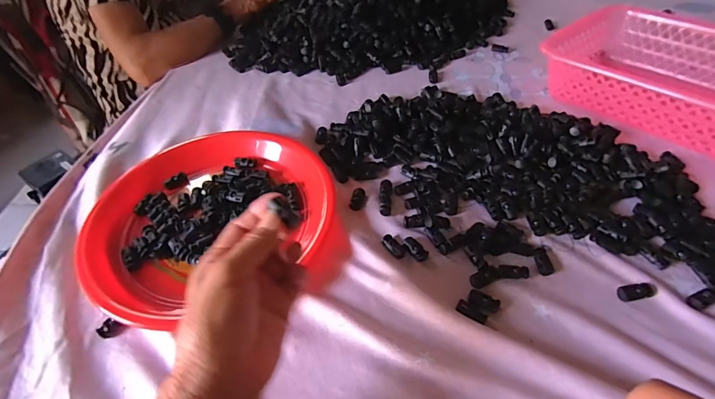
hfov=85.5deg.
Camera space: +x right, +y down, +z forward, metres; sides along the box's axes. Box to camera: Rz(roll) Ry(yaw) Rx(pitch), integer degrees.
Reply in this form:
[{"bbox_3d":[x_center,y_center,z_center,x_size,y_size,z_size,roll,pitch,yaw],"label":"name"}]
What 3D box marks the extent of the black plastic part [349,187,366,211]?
[{"bbox_3d":[0.001,0.000,0.443,0.015,0.007,0.030,11,50,14],"label":"black plastic part"}]

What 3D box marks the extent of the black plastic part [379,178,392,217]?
[{"bbox_3d":[0.032,-0.003,0.444,0.014,0.011,0.060,3,37,4],"label":"black plastic part"}]

